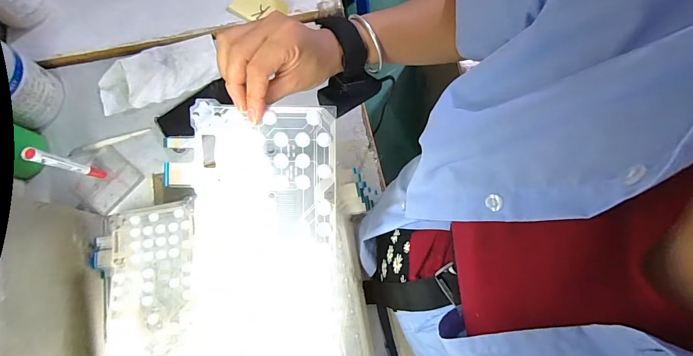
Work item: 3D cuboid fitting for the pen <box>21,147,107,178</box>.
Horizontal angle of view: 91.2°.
[{"bbox_3d":[-0.401,-0.016,0.495,0.020,0.148,0.023,21,76,7],"label":"pen"}]

